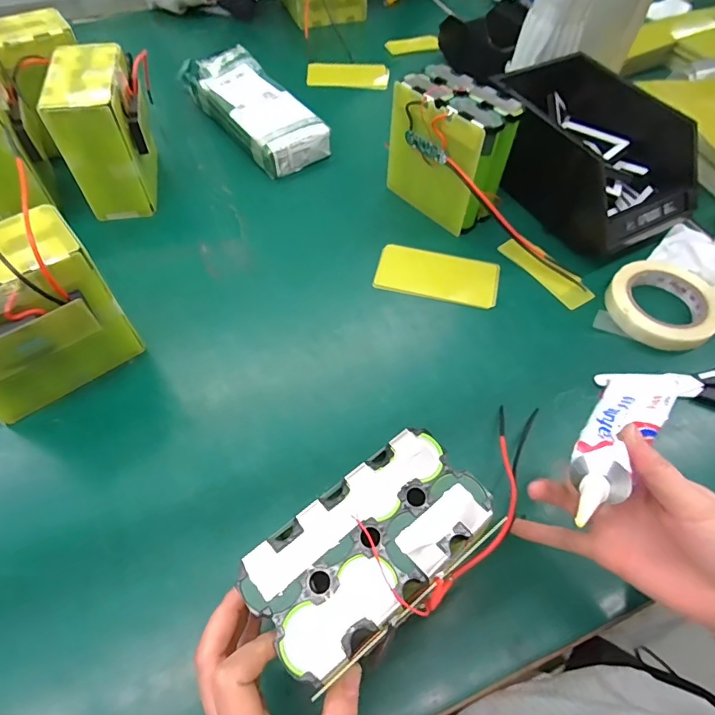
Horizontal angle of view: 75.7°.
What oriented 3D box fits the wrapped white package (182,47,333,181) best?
[{"bbox_3d":[-0.156,-0.376,0.695,0.108,0.053,0.276,-32,64,-20],"label":"wrapped white package"}]

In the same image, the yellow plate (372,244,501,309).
[{"bbox_3d":[0.095,-0.097,0.543,0.141,0.009,0.065,12,58,6],"label":"yellow plate"}]

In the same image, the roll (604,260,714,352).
[{"bbox_3d":[0.343,-0.060,0.517,0.115,0.023,0.113,1,57,-1],"label":"roll"}]

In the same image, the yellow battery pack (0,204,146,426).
[{"bbox_3d":[-0.288,-0.030,0.408,0.137,0.154,0.087,-32,64,-20],"label":"yellow battery pack"}]

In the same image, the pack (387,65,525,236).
[{"bbox_3d":[0.115,-0.247,0.565,0.076,0.143,0.147,-37,65,-22],"label":"pack"}]

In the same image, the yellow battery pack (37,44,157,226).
[{"bbox_3d":[-0.303,-0.276,0.572,0.086,0.145,0.152,-9,58,-7],"label":"yellow battery pack"}]

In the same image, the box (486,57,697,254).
[{"bbox_3d":[0.275,-0.271,0.594,0.158,0.123,0.287,-22,61,-15],"label":"box"}]

